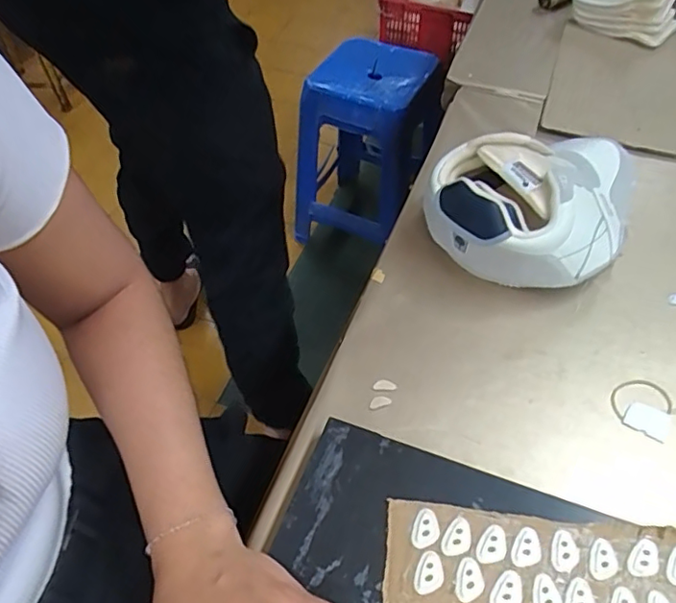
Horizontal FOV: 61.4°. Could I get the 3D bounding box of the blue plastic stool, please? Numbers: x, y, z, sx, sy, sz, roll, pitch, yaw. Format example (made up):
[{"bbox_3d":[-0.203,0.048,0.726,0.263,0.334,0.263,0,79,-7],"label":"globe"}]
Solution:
[{"bbox_3d":[0.069,-0.403,1.482,0.317,0.440,0.326,20,53,17],"label":"blue plastic stool"}]

